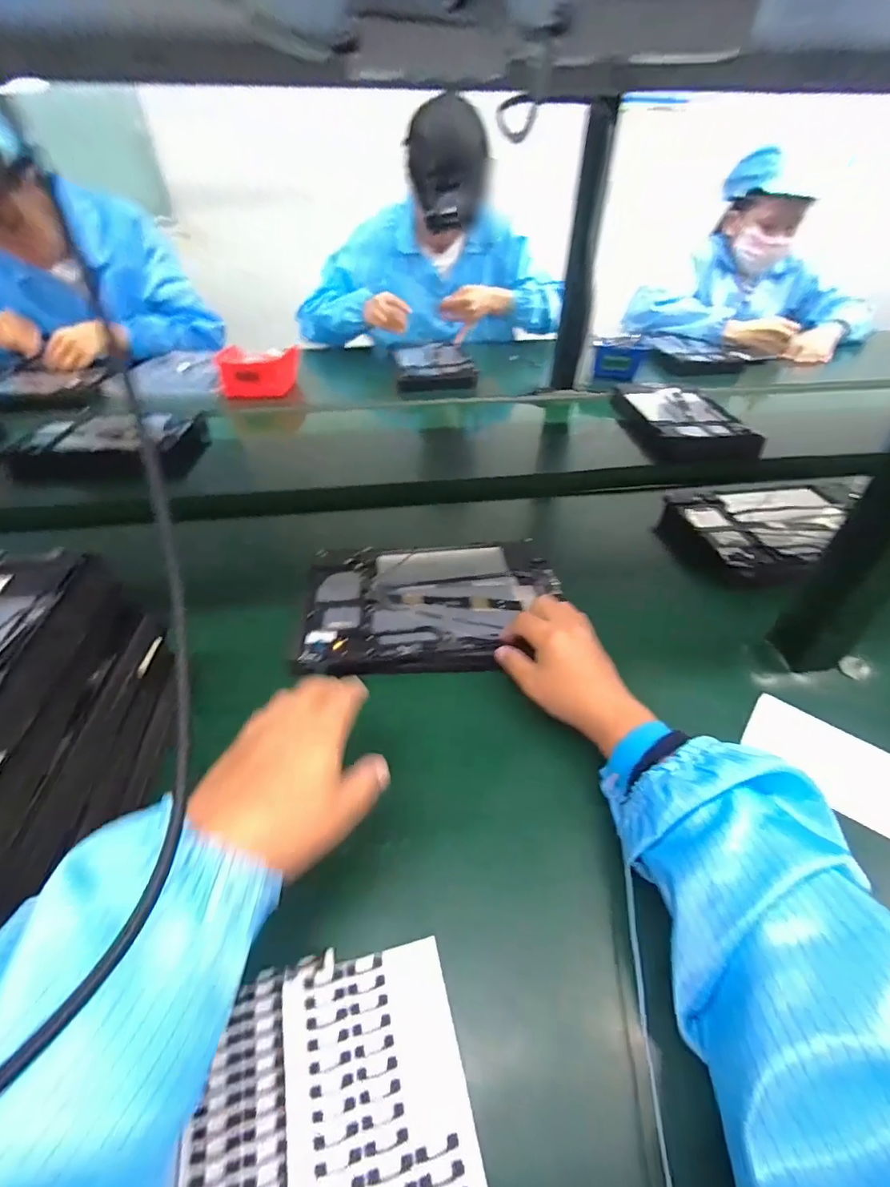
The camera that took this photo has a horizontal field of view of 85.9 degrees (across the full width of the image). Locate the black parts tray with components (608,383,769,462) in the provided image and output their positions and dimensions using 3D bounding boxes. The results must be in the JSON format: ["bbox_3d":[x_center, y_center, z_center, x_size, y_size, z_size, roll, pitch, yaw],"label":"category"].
[{"bbox_3d":[0.384,-0.291,0.803,0.167,0.040,0.273,-6,44,-6],"label":"black parts tray with components"}]

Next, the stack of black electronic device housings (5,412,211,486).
[{"bbox_3d":[-0.518,-0.236,0.766,0.235,0.065,0.161,4,44,5],"label":"stack of black electronic device housings"}]

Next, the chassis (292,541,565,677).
[{"bbox_3d":[-0.013,0.006,0.456,0.235,0.011,0.168,-3,43,-2],"label":"chassis"}]

